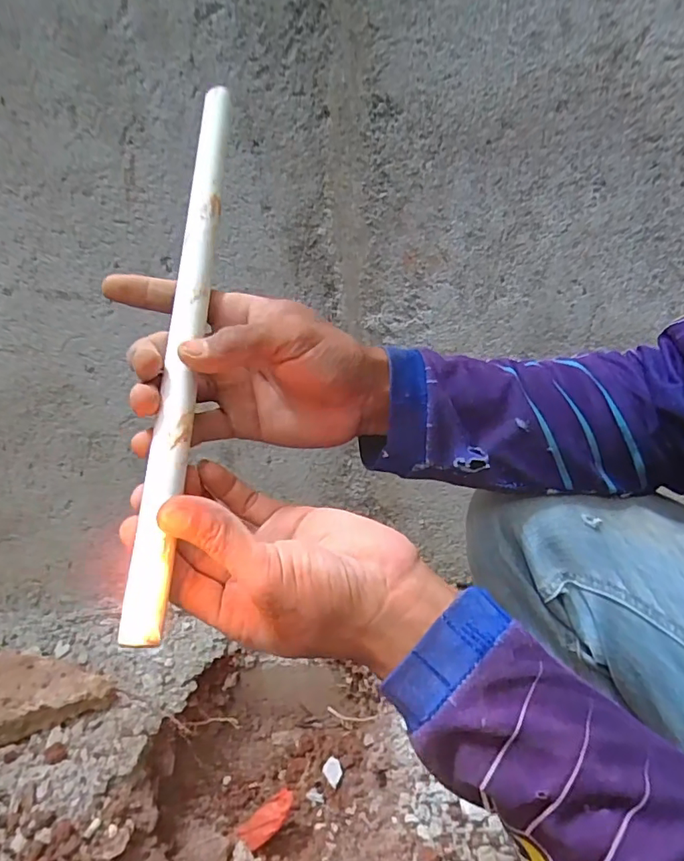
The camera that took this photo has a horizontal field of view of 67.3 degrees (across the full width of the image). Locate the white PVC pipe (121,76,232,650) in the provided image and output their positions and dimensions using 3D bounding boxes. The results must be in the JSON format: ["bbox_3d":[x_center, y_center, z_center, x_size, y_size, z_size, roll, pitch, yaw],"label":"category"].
[{"bbox_3d":[-0.088,-0.063,0.295,0.016,0.342,0.016,-2,-20,10],"label":"white PVC pipe"}]

